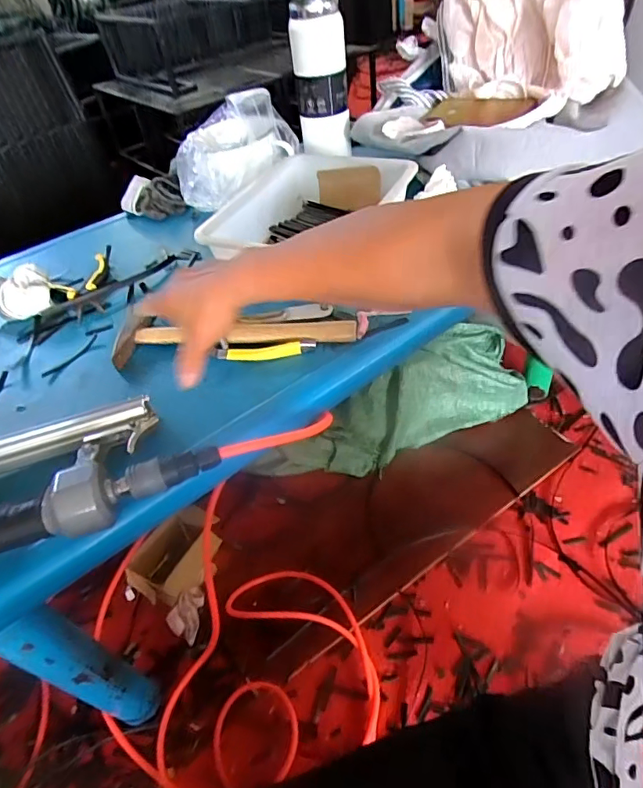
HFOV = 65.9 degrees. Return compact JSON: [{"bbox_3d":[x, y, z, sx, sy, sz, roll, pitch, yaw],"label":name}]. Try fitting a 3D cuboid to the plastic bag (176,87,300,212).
[{"bbox_3d":[-0.142,-0.406,0.815,0.200,0.114,0.164,-13,46,-3],"label":"plastic bag"}]

